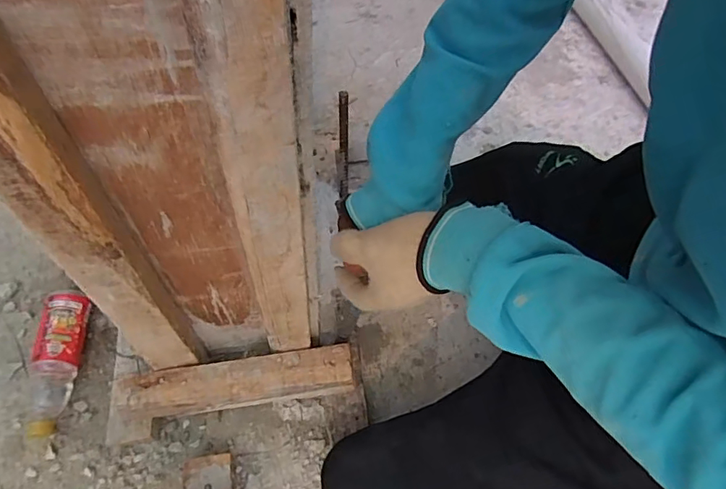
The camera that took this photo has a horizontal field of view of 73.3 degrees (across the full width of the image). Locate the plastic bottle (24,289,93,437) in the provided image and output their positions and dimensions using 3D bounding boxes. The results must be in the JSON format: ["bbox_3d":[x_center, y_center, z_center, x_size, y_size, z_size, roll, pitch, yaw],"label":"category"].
[{"bbox_3d":[-0.419,0.159,0.664,0.060,0.055,0.186,5,58,-1],"label":"plastic bottle"}]

